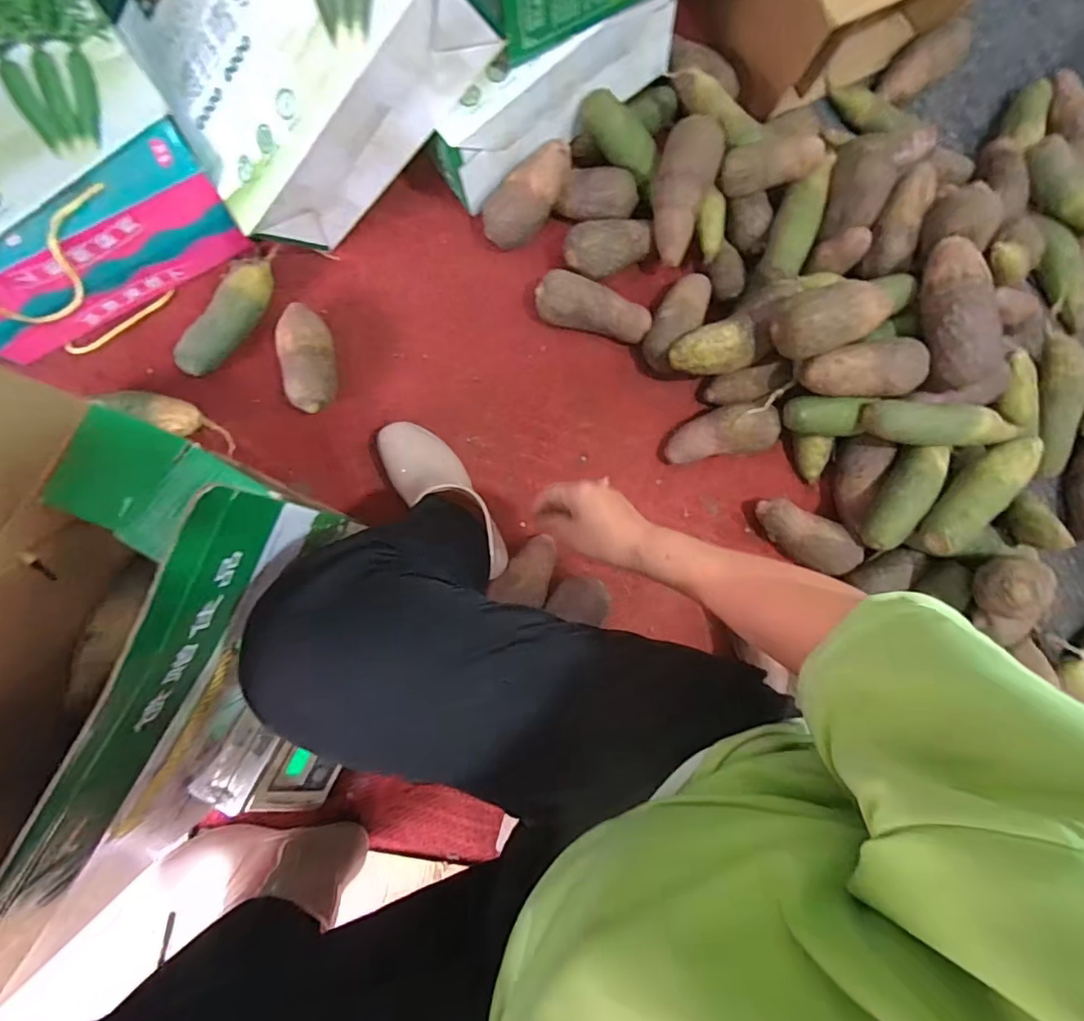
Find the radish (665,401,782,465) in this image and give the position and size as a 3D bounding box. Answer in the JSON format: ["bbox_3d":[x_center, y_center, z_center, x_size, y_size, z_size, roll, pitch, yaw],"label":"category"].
[{"bbox_3d":[0.253,-0.110,0.715,0.155,0.049,0.072,-16,86,9],"label":"radish"}]

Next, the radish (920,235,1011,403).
[{"bbox_3d":[0.515,-0.244,0.627,0.064,0.058,0.194,-15,88,-7],"label":"radish"}]

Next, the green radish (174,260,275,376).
[{"bbox_3d":[-0.410,-0.253,0.654,0.057,0.054,0.174,32,82,-2],"label":"green radish"}]

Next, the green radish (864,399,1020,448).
[{"bbox_3d":[0.516,-0.109,0.650,0.178,0.047,0.049,7,85,-6],"label":"green radish"}]

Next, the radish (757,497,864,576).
[{"bbox_3d":[0.373,0.038,0.719,0.153,0.063,0.062,27,84,-4],"label":"radish"}]

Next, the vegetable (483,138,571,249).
[{"bbox_3d":[-0.020,-0.440,0.715,0.074,0.105,0.135,42,83,-2],"label":"vegetable"}]

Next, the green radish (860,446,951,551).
[{"bbox_3d":[0.482,-0.020,0.685,0.058,0.068,0.153,33,83,-3],"label":"green radish"}]

